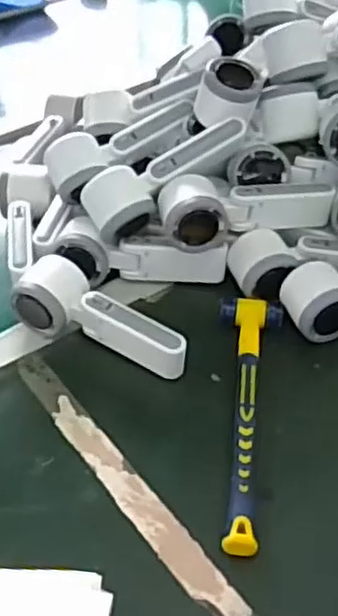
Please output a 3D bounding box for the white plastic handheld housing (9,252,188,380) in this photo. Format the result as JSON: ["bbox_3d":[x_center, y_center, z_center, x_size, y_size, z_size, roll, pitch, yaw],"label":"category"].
[{"bbox_3d":[-0.061,0.011,0.622,0.167,0.051,0.056,24,50,22],"label":"white plastic handheld housing"}]

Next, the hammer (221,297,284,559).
[{"bbox_3d":[0.063,0.086,0.578,0.052,0.024,0.240,5,46,5],"label":"hammer"}]

